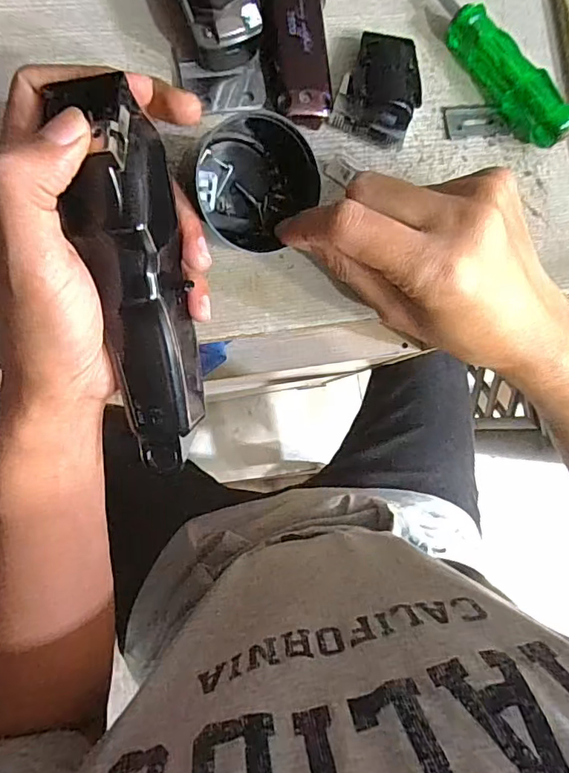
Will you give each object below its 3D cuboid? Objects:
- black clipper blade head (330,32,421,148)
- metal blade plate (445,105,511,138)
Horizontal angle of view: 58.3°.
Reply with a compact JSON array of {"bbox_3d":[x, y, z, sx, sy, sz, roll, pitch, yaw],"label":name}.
[{"bbox_3d":[0.056,-0.171,0.291,0.043,0.017,0.052,16,83,-6],"label":"black clipper blade head"},{"bbox_3d":[0.116,-0.160,0.307,0.037,0.004,0.018,-7,90,-3],"label":"metal blade plate"}]

